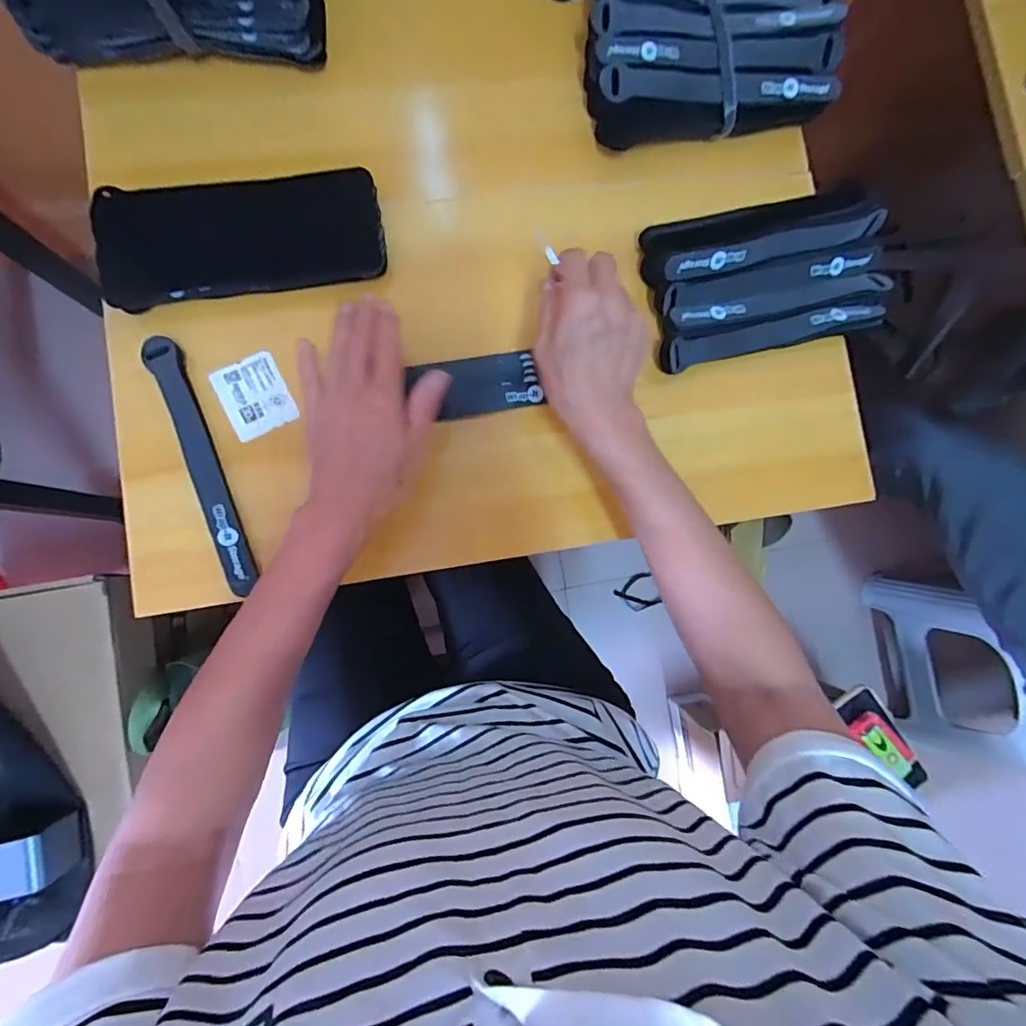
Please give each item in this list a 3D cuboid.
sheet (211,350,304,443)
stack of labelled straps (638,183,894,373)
[{"bbox_3d":[-0.199,-0.090,0.399,0.048,0.004,0.058,-26,89,-9],"label":"sheet"},{"bbox_3d":[0.211,-0.194,0.416,0.198,0.036,0.115,-14,88,-6],"label":"stack of labelled straps"}]

